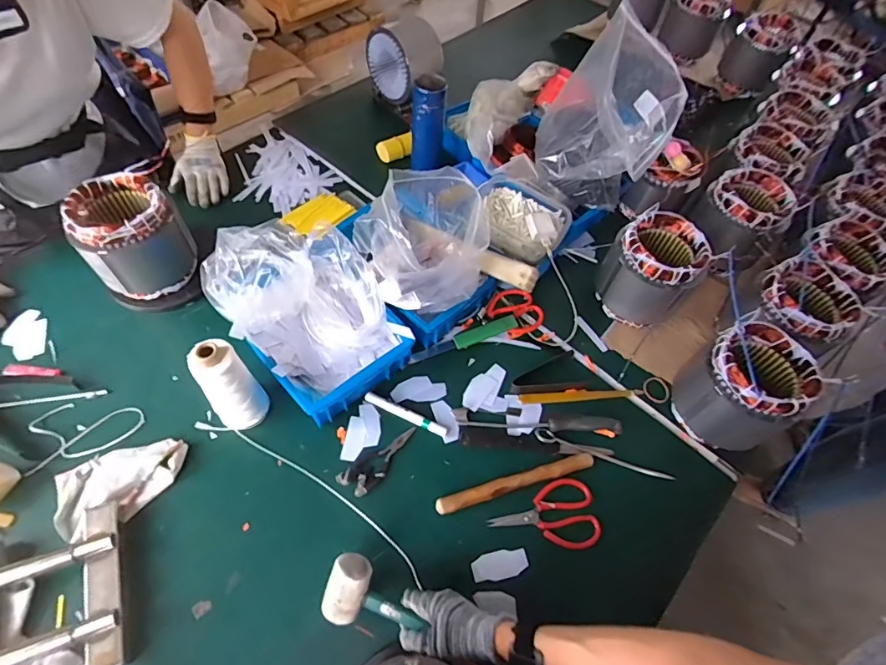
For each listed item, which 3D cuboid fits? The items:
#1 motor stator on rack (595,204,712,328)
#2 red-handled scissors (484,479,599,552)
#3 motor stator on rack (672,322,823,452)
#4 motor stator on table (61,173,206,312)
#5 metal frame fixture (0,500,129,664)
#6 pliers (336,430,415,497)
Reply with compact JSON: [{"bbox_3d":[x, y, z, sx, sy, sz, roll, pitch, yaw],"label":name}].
[{"bbox_3d":[0.366,-0.110,0.846,0.142,0.158,0.142,3,57,-4],"label":"motor stator on rack"},{"bbox_3d":[0.147,0.268,0.689,0.158,0.017,0.092,-4,58,-8],"label":"red-handled scissors"},{"bbox_3d":[0.454,0.089,0.738,0.132,0.166,0.134,3,57,-4],"label":"motor stator on rack"},{"bbox_3d":[-0.508,-0.147,0.801,0.141,0.175,0.135,-4,58,-8],"label":"motor stator on table"},{"bbox_3d":[-0.479,0.323,0.562,0.174,0.042,0.188,-15,60,-15],"label":"metal frame fixture"},{"bbox_3d":[-0.094,0.190,0.715,0.129,0.010,0.049,-38,68,-25],"label":"pliers"}]

